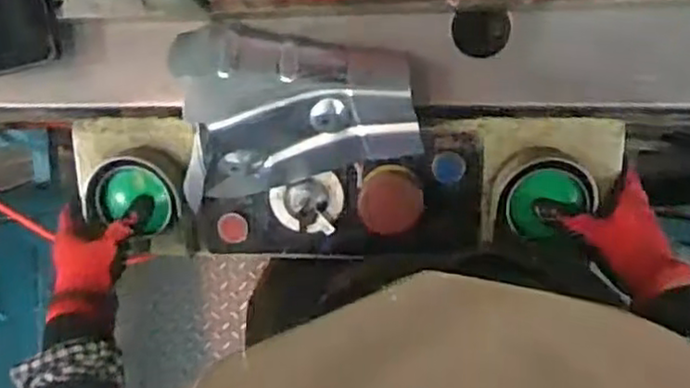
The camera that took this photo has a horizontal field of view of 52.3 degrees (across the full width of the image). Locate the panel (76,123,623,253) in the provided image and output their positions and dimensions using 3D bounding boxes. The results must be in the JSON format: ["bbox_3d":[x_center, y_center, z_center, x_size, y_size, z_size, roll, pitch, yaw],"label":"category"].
[{"bbox_3d":[-0.005,-0.005,0.630,0.485,0.073,0.130,-1,91,8],"label":"panel"}]

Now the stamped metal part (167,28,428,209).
[{"bbox_3d":[-0.041,-0.072,0.599,0.203,0.065,0.148,-3,91,5],"label":"stamped metal part"}]

